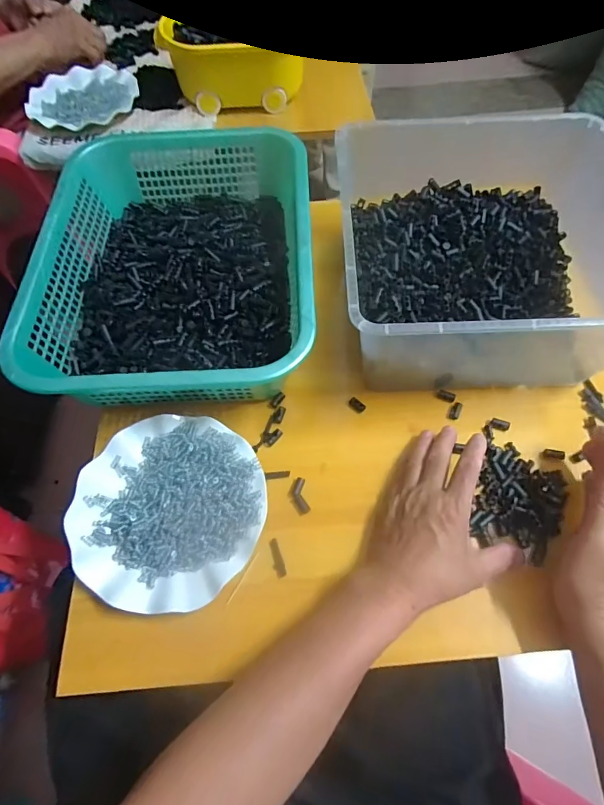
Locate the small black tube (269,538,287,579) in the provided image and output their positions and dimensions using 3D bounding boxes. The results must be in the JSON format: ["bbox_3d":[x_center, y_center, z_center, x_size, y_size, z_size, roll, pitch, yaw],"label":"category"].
[{"bbox_3d":[-0.024,0.147,0.416,0.011,0.005,0.035,-18,62,-8],"label":"small black tube"}]

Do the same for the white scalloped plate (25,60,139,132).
[{"bbox_3d":[-0.384,-0.533,0.777,0.183,0.019,0.189,0,61,1],"label":"white scalloped plate"}]

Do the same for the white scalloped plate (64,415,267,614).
[{"bbox_3d":[-0.127,0.102,0.427,0.177,0.030,0.178,0,61,1],"label":"white scalloped plate"}]

